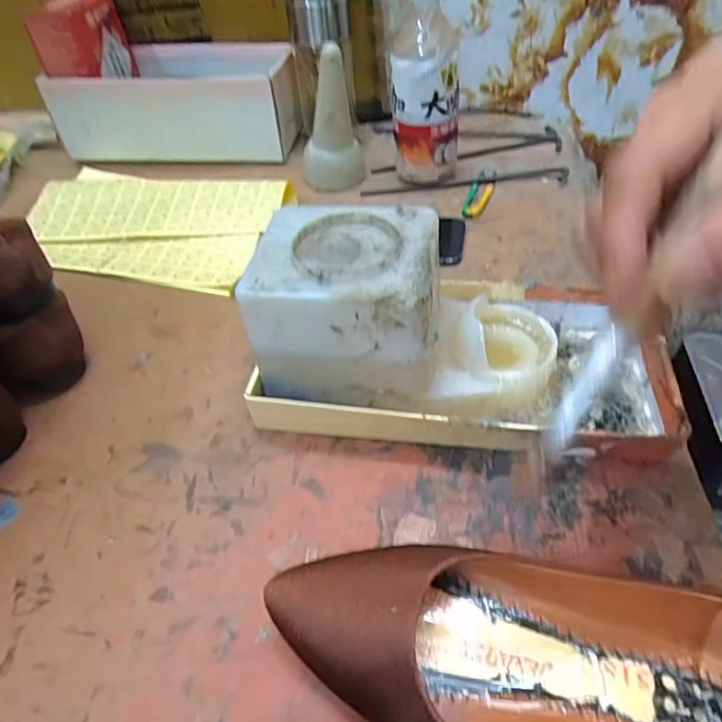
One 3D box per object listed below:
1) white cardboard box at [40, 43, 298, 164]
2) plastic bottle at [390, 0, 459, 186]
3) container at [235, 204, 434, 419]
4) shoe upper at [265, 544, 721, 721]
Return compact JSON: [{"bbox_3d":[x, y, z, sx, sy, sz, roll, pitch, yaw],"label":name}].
[{"bbox_3d":[-0.215,-0.314,0.640,0.277,0.088,0.121,2,48,7],"label":"white cardboard box"},{"bbox_3d":[0.065,-0.275,0.535,0.065,0.191,0.060,0,47,6],"label":"plastic bottle"},{"bbox_3d":[-0.005,-0.028,0.366,0.118,0.117,0.101,4,48,10],"label":"container"},{"bbox_3d":[0.073,0.133,0.246,0.230,0.063,0.084,4,48,9],"label":"shoe upper"}]

